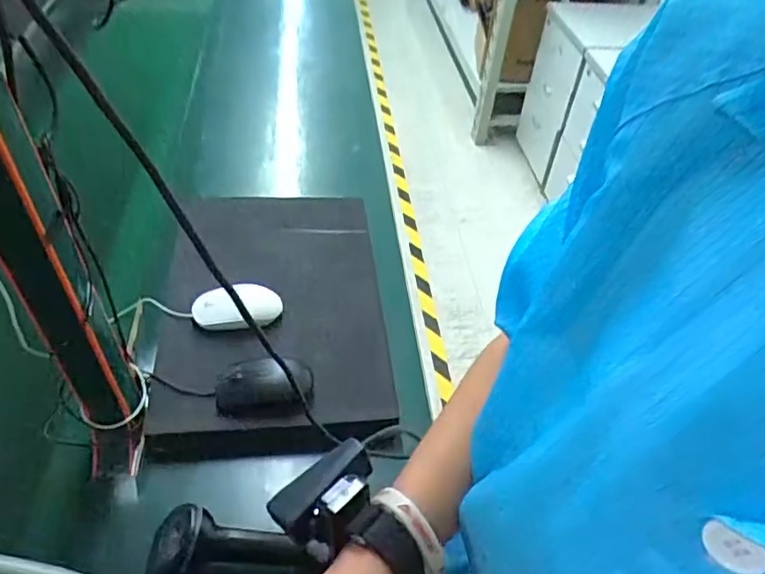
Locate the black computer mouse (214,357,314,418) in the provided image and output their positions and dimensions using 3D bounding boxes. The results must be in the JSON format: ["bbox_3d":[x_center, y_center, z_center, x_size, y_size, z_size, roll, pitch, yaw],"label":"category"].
[{"bbox_3d":[-0.137,0.117,0.673,0.109,0.034,0.064,-3,46,-9],"label":"black computer mouse"}]

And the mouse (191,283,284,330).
[{"bbox_3d":[-0.187,0.024,0.746,0.110,0.031,0.054,1,46,-5],"label":"mouse"}]

